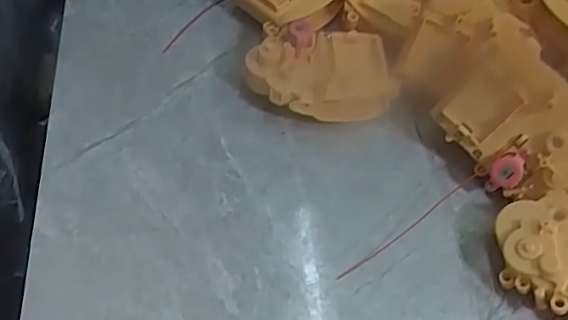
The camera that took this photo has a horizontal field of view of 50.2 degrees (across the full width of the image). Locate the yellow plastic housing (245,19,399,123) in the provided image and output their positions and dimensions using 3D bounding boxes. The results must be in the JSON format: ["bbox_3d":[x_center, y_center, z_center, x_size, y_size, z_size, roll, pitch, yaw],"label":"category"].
[{"bbox_3d":[0.027,-0.063,0.433,0.103,0.034,0.072,2,57,1],"label":"yellow plastic housing"}]

